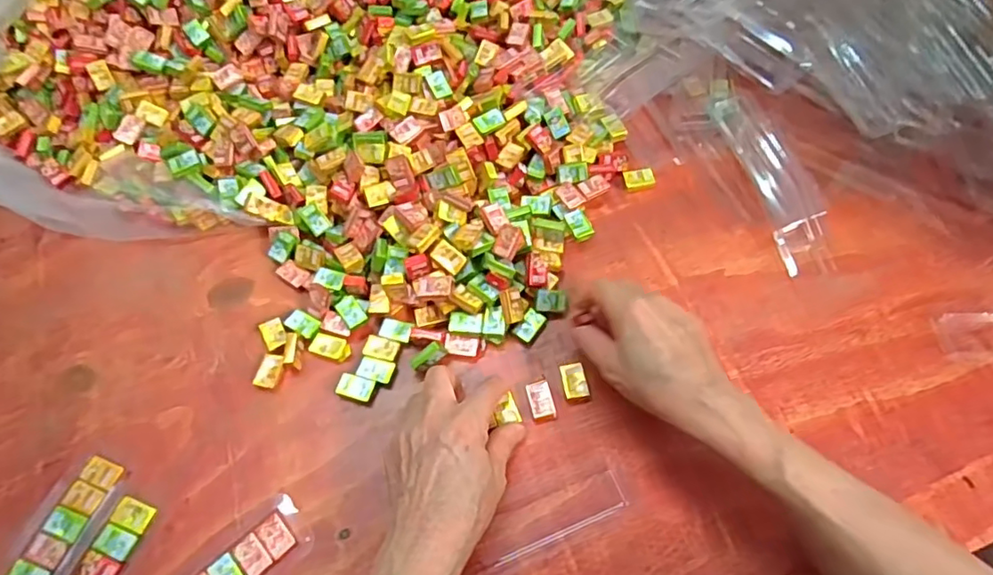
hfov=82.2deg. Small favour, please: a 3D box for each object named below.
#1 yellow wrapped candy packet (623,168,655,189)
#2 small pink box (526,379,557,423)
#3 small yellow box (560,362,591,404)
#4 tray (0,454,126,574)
[{"bbox_3d":[0.126,-0.097,0.502,0.025,0.009,0.017,-5,61,-1],"label":"yellow wrapped candy packet"},{"bbox_3d":[0.032,0.081,0.406,0.017,0.007,0.027,-13,61,-6],"label":"small pink box"},{"bbox_3d":[0.057,0.069,0.412,0.017,0.007,0.029,-13,61,-5],"label":"small yellow box"},{"bbox_3d":[-0.288,0.168,0.366,0.041,0.009,0.116,16,63,10],"label":"tray"}]

